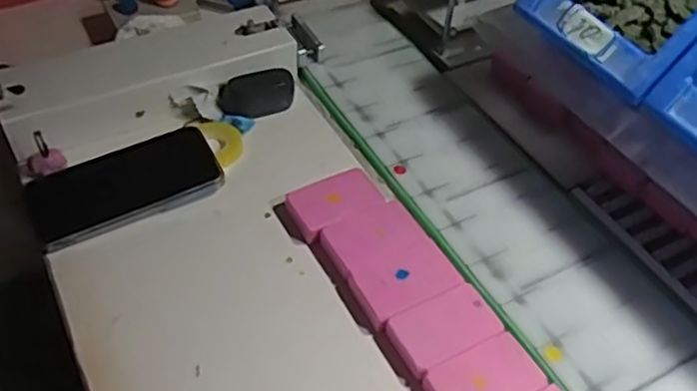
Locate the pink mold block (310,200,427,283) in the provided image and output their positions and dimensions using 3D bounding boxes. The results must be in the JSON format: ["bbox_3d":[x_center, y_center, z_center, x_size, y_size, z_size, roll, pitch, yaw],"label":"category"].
[{"bbox_3d":[0.015,0.032,0.487,0.073,0.018,0.046,-21,53,-20],"label":"pink mold block"}]

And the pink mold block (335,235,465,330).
[{"bbox_3d":[0.037,0.062,0.460,0.077,0.017,0.045,-20,52,-19],"label":"pink mold block"}]

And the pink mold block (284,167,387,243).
[{"bbox_3d":[-0.010,0.006,0.517,0.071,0.017,0.048,-19,52,-18],"label":"pink mold block"}]

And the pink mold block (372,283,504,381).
[{"bbox_3d":[0.062,0.090,0.436,0.075,0.016,0.044,-22,53,-21],"label":"pink mold block"}]

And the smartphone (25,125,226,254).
[{"bbox_3d":[-0.177,-0.010,0.520,0.143,0.013,0.076,-20,52,-19],"label":"smartphone"}]

